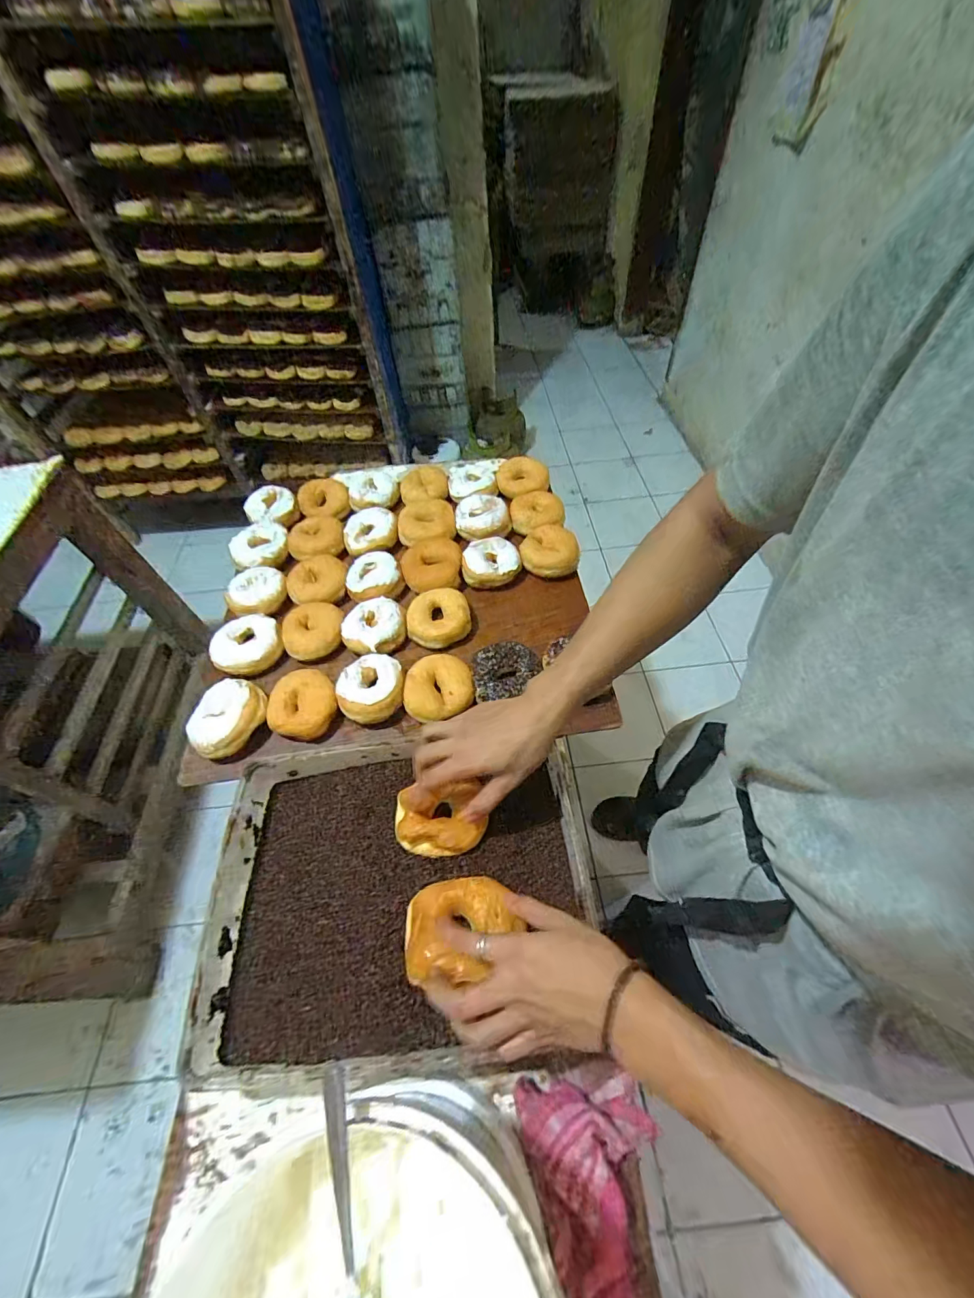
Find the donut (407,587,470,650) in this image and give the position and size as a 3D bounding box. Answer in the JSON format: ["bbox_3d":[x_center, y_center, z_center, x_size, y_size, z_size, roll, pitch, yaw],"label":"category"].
[{"bbox_3d":[-0.072,-0.050,0.677,0.089,0.030,0.092,-9,55,-2],"label":"donut"}]

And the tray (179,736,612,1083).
[{"bbox_3d":[-0.085,0.238,0.462,0.364,0.047,0.280,-5,55,1],"label":"tray"}]

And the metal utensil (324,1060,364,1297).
[{"bbox_3d":[-0.082,0.337,0.267,0.024,0.032,0.147,-9,80,-2],"label":"metal utensil"}]

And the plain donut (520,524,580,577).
[{"bbox_3d":[0.098,-0.162,0.743,0.089,0.029,0.094,-2,55,3],"label":"plain donut"}]

